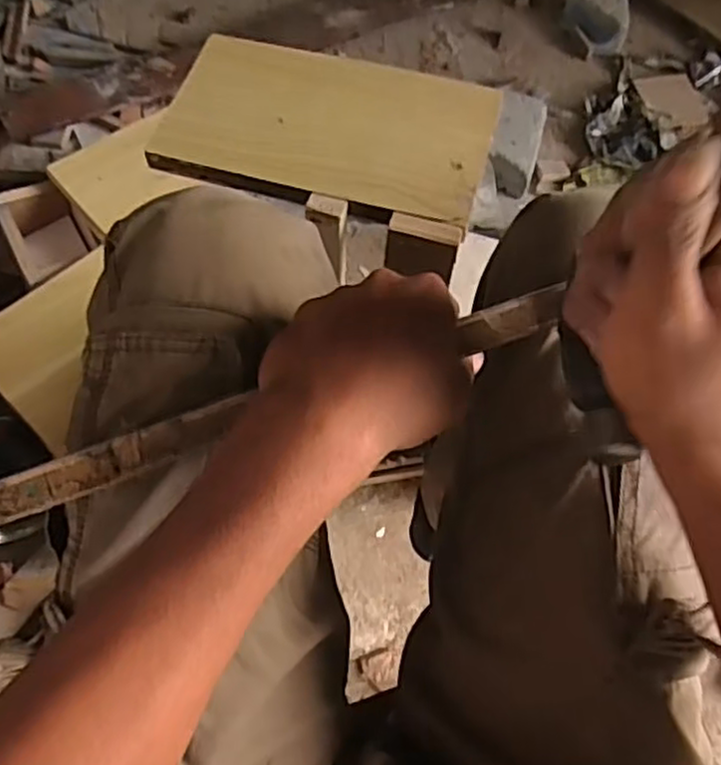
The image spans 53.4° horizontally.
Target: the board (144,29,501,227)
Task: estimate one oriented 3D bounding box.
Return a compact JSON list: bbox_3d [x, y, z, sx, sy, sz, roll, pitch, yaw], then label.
[{"bbox_3d":[-0.025,-0.202,0.560,0.248,0.017,0.141,16,62,6],"label":"board"}]

